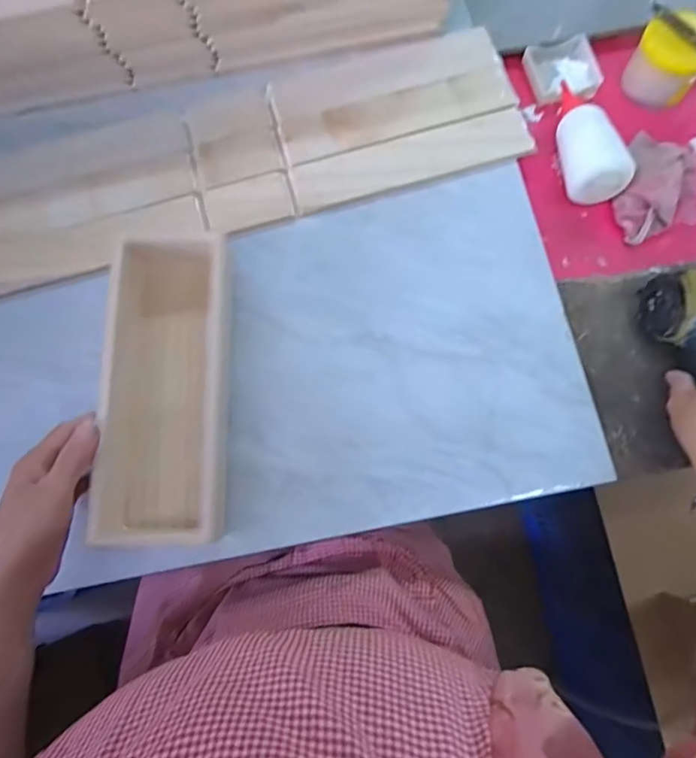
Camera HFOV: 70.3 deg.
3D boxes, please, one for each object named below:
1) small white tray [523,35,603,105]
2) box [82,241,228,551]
[{"bbox_3d":[0.259,-0.371,0.598,0.081,0.016,0.072,-14,76,-2],"label":"small white tray"},{"bbox_3d":[-0.168,0.006,0.471,0.108,0.080,0.277,-1,78,0],"label":"box"}]

